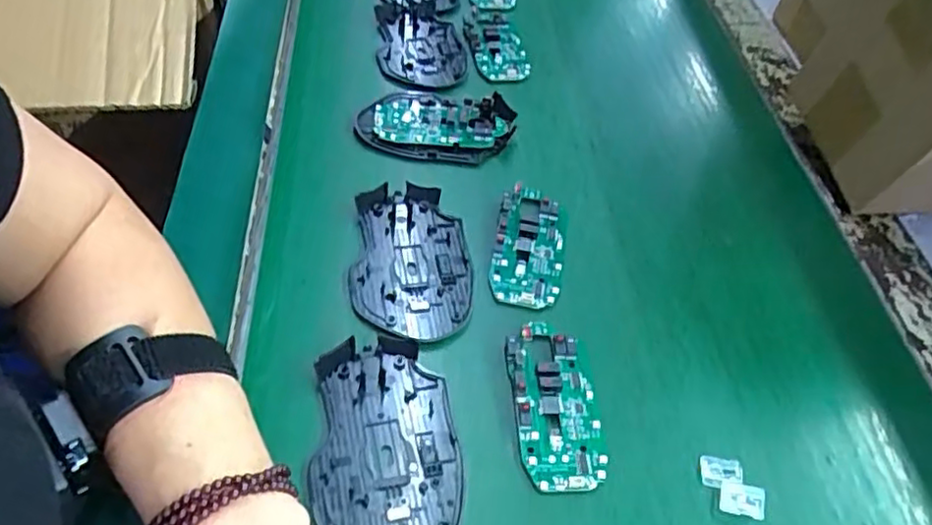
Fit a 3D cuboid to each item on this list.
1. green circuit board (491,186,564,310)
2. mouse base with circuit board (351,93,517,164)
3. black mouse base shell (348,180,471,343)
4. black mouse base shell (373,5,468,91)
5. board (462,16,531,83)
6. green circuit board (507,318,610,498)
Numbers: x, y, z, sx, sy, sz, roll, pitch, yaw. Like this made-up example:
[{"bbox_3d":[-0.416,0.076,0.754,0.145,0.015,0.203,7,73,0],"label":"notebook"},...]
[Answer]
[{"bbox_3d":[0.042,-0.015,0.430,0.044,0.013,0.097,10,51,3],"label":"green circuit board"},{"bbox_3d":[-0.023,-0.104,0.489,0.114,0.016,0.062,7,51,0],"label":"mouse base with circuit board"},{"bbox_3d":[-0.034,-0.003,0.412,0.073,0.015,0.112,2,51,-4],"label":"black mouse base shell"},{"bbox_3d":[-0.037,-0.177,0.542,0.073,0.018,0.090,0,51,-5],"label":"black mouse base shell"},{"bbox_3d":[0.026,-0.182,0.553,0.042,0.005,0.069,-11,65,-10],"label":"board"},{"bbox_3d":[0.048,0.074,0.354,0.045,0.008,0.096,-2,51,-7],"label":"green circuit board"}]

